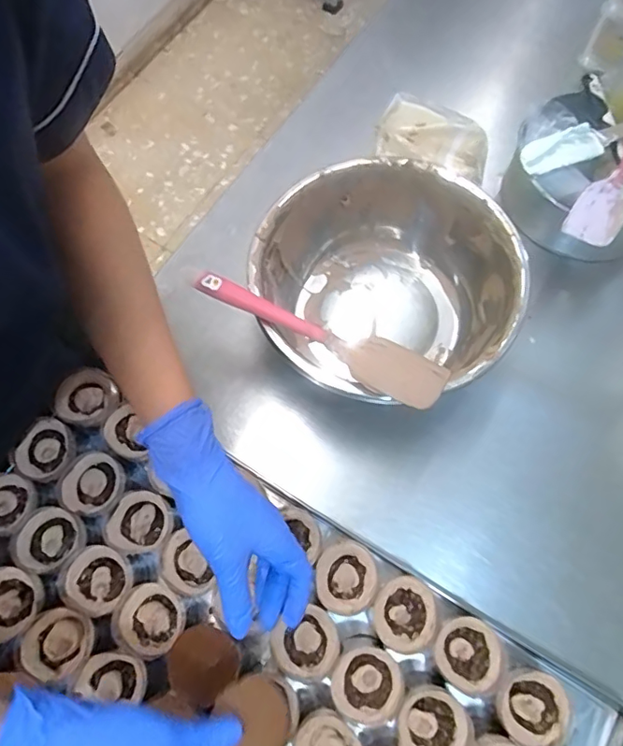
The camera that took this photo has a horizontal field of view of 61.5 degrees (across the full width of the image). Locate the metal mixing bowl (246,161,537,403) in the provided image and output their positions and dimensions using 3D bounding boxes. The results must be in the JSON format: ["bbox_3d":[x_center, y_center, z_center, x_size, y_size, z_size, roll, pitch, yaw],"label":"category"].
[{"bbox_3d":[0.076,-0.086,0.573,0.269,0.109,0.262,0,70,1],"label":"metal mixing bowl"}]

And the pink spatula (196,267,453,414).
[{"bbox_3d":[0.008,-0.042,0.489,0.246,0.013,0.050,30,73,11],"label":"pink spatula"}]

